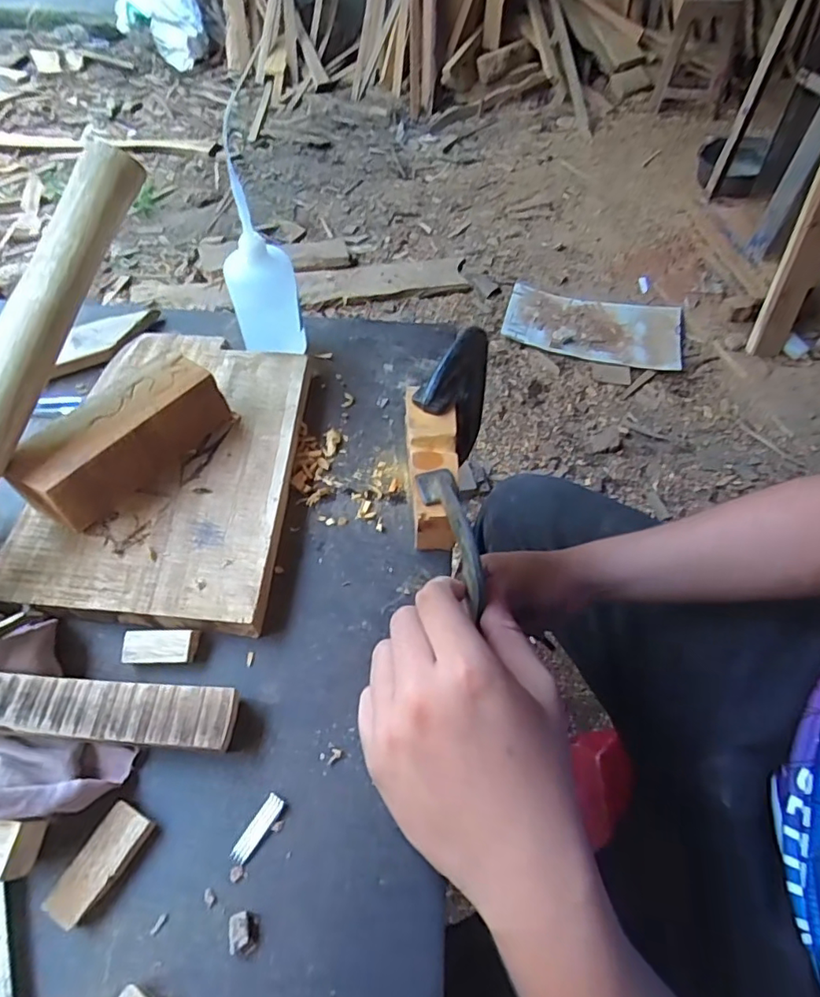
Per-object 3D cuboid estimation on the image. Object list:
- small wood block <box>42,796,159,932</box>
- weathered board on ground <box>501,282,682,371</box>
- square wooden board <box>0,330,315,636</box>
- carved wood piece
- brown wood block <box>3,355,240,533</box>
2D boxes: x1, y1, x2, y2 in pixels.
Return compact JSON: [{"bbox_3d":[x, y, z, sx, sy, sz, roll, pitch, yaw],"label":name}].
[{"bbox_3d":[-0.137,0.163,0.244,0.021,0.010,0.045,23,54,14],"label":"small wood block"},{"bbox_3d":[0.576,-0.548,1.731,0.542,0.038,0.309,15,53,8],"label":"weathered board on ground"},{"bbox_3d":[-0.153,-0.026,0.362,0.155,0.028,0.223,5,52,0],"label":"square wooden board"},{"bbox_3d":[0.014,-0.025,0.347,0.032,0.036,0.108,0,66,-4],"label":"carved wood piece"},{"bbox_3d":[-0.173,-0.035,0.338,0.042,0.048,0.122,34,57,21],"label":"brown wood block"}]

